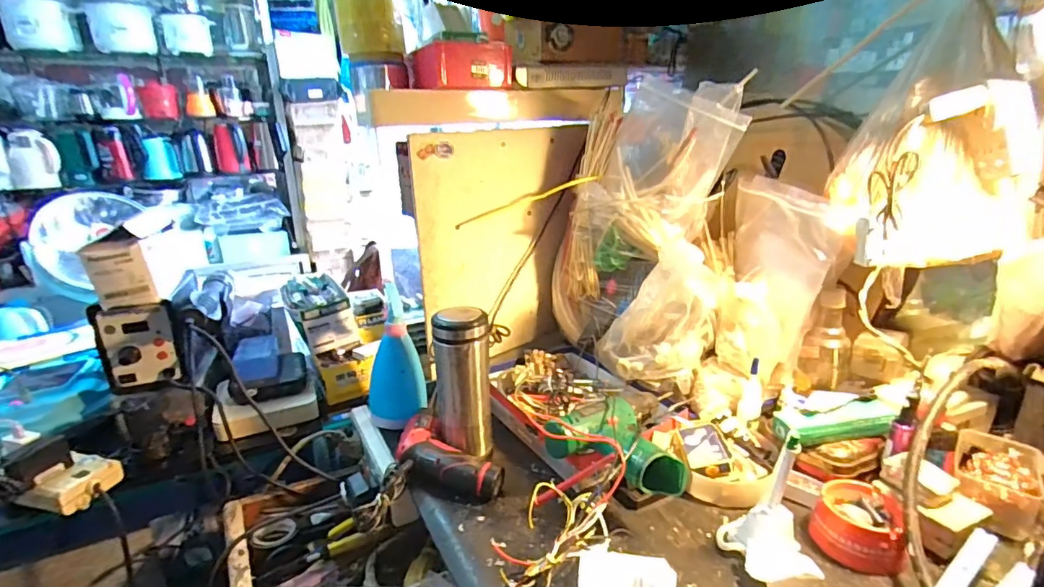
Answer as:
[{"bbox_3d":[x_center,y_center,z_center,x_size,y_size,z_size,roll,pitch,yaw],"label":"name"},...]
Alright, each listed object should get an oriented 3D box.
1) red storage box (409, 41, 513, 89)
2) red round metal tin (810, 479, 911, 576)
[{"bbox_3d":[-0.102,-0.371,0.845,0.123,0.061,0.134,-11,22,-26],"label":"red storage box"},{"bbox_3d":[0.350,0.241,0.540,0.082,0.043,0.091,7,21,23],"label":"red round metal tin"}]

